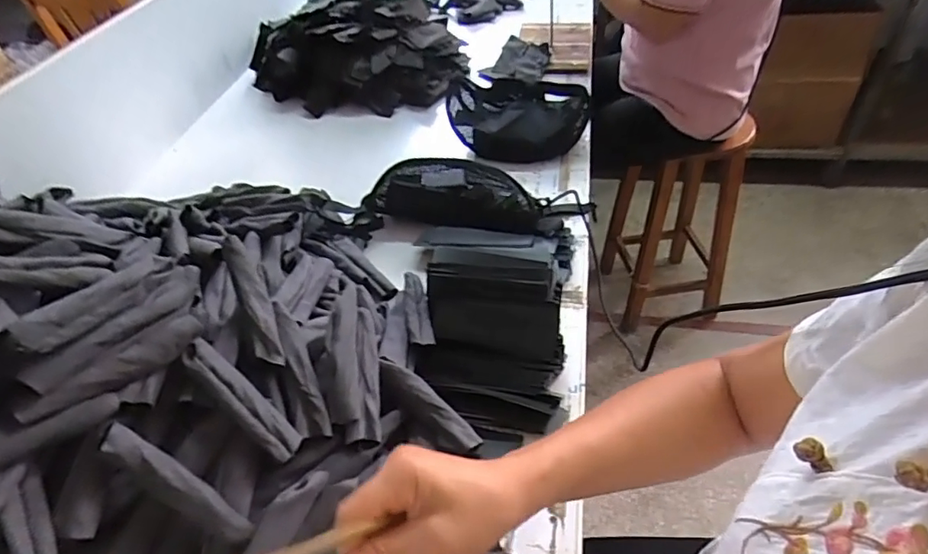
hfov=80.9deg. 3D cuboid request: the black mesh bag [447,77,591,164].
[{"bbox_3d":[0.103,-0.302,1.039,0.265,0.095,0.156,-2,44,4],"label":"black mesh bag"}]

